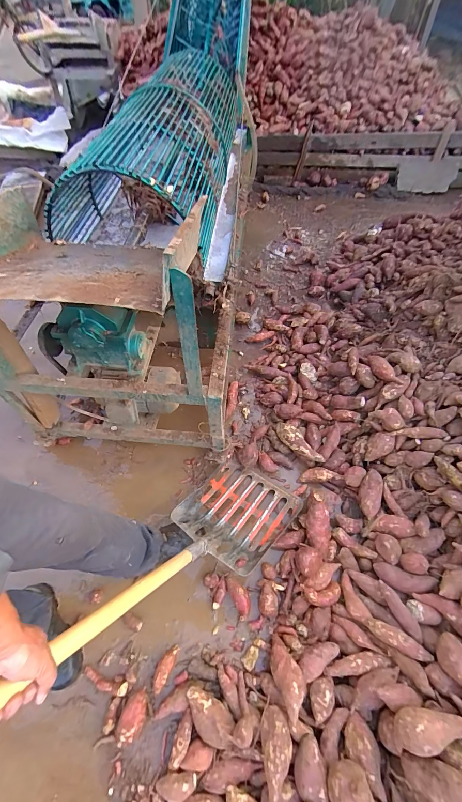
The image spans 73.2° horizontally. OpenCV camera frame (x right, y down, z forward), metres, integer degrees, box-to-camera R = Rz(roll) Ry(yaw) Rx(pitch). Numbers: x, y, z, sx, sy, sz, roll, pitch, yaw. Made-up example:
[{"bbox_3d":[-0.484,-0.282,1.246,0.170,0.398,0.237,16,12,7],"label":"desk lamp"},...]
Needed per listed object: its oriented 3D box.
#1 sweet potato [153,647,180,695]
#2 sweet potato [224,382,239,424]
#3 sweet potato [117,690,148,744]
[{"bbox_3d":[-0.188,0.765,0.894,0.042,0.033,0.107,25,59,15],"label":"sweet potato"},{"bbox_3d":[0.003,0.000,1.376,0.044,0.039,0.196,6,56,3],"label":"sweet potato"},{"bbox_3d":[-0.260,0.832,0.825,0.071,0.063,0.096,5,56,3],"label":"sweet potato"}]

